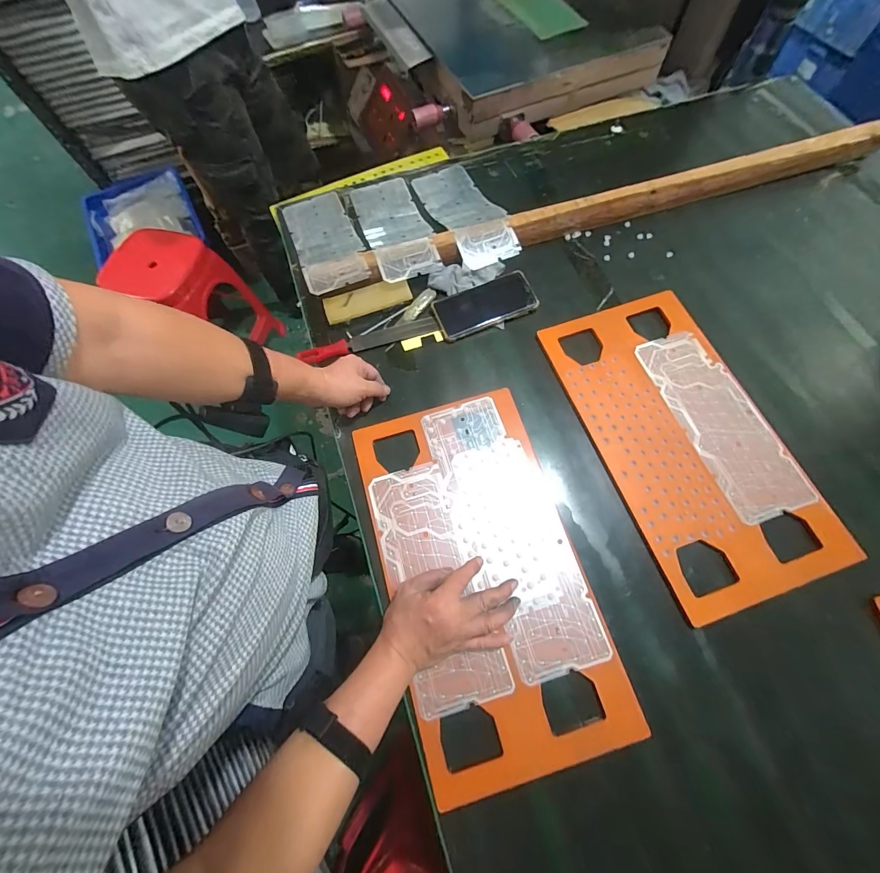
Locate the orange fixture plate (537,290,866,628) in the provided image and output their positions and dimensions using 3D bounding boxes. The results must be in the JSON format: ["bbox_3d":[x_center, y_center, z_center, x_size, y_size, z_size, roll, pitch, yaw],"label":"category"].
[{"bbox_3d":[0.330,-0.004,0.524,0.226,0.023,0.430,-18,68,-6],"label":"orange fixture plate"}]

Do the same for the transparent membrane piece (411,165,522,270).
[{"bbox_3d":[0.042,-0.407,0.677,0.104,0.030,0.265,-21,69,-7],"label":"transparent membrane piece"}]

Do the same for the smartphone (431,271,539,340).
[{"bbox_3d":[0.072,-0.215,0.609,0.158,0.013,0.078,-19,68,-7],"label":"smartphone"}]

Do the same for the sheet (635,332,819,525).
[{"bbox_3d":[0.390,-0.026,0.530,0.102,0.004,0.279,-19,69,-2],"label":"sheet"}]

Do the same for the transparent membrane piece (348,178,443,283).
[{"bbox_3d":[-0.083,-0.381,0.674,0.107,0.034,0.276,-18,68,-6],"label":"transparent membrane piece"}]

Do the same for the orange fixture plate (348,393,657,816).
[{"bbox_3d":[0.049,0.157,0.472,0.231,0.013,0.429,-16,68,-5],"label":"orange fixture plate"}]

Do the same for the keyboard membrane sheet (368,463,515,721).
[{"bbox_3d":[-0.009,0.173,0.467,0.101,0.005,0.278,-16,69,-5],"label":"keyboard membrane sheet"}]

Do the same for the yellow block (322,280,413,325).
[{"bbox_3d":[-0.117,-0.221,0.613,0.138,0.012,0.041,-17,87,-4],"label":"yellow block"}]

